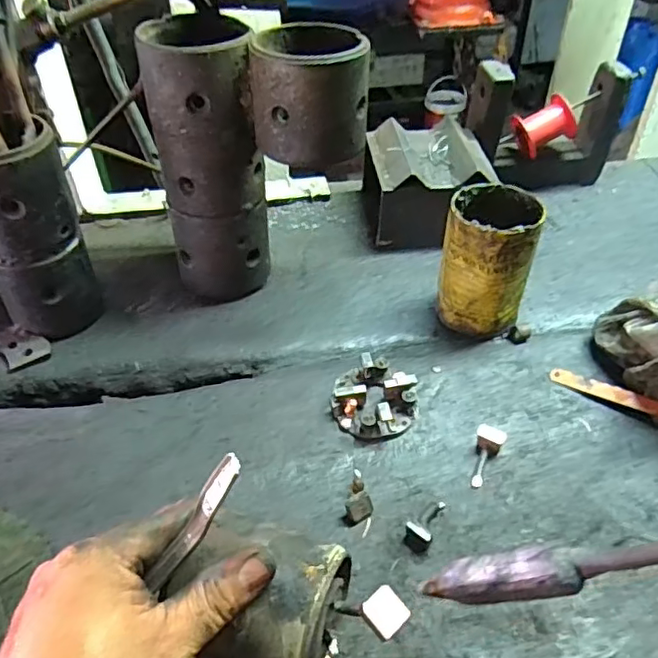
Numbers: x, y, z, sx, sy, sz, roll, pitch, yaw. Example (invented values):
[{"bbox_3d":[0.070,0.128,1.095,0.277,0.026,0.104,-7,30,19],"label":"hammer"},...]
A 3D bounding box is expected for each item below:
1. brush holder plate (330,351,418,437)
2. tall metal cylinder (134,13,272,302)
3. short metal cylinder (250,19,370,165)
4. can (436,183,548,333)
[{"bbox_3d":[0.038,0.053,0.480,0.066,0.028,0.063,0,42,0],"label":"brush holder plate"},{"bbox_3d":[-0.101,-0.137,0.526,0.089,0.236,0.076,-3,42,-2],"label":"tall metal cylinder"},{"bbox_3d":[-0.015,-0.182,0.463,0.087,0.079,0.080,-3,42,-2],"label":"short metal cylinder"},{"bbox_3d":[0.142,-0.057,0.527,0.080,0.120,0.078,17,45,18],"label":"can"}]

